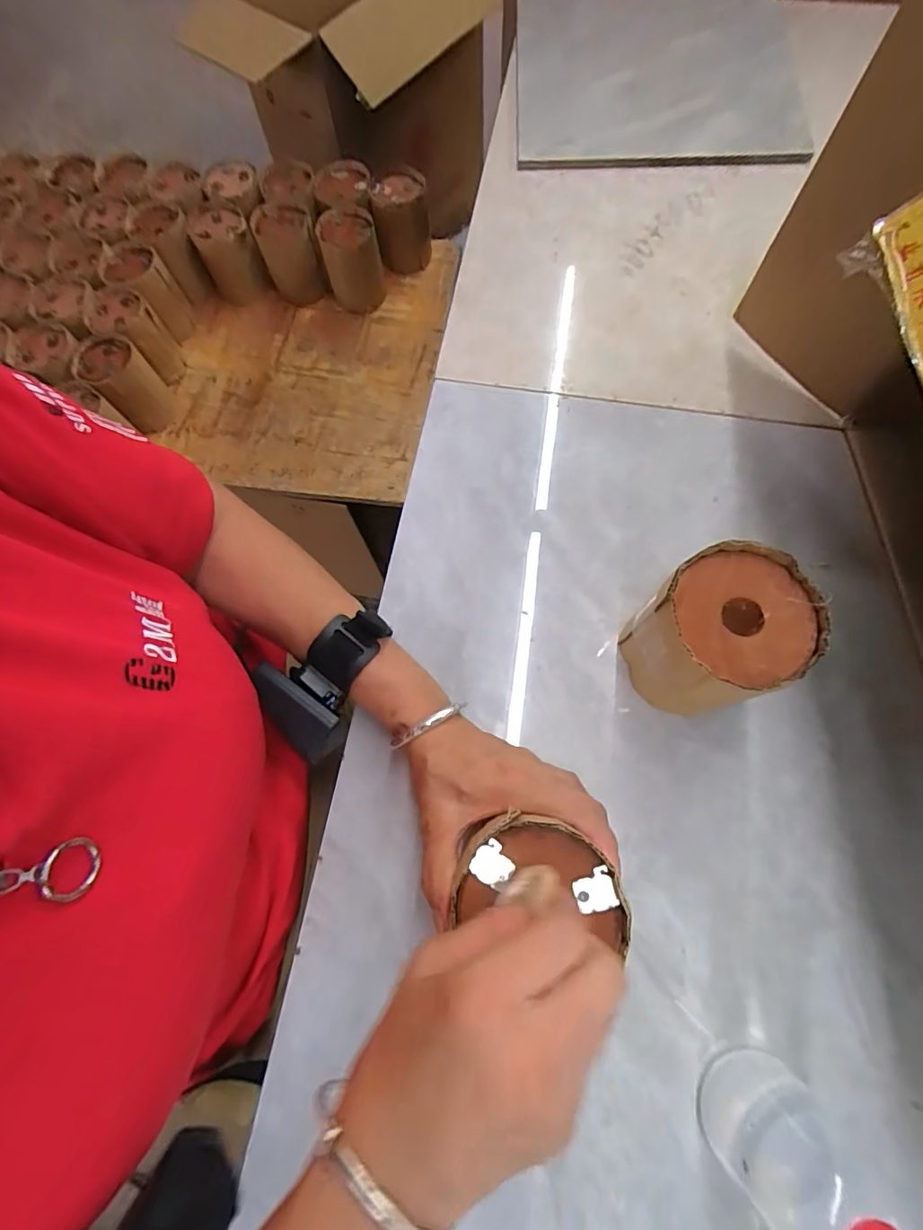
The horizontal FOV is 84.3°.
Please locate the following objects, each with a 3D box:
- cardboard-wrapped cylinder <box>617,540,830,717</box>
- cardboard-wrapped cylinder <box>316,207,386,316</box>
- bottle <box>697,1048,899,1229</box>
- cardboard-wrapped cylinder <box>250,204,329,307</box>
[{"bbox_3d":[0.157,0.015,0.329,0.084,0.109,0.079,-1,73,2],"label":"cardboard-wrapped cylinder"},{"bbox_3d":[-0.164,-0.534,0.777,0.082,0.102,0.085,-1,73,2],"label":"cardboard-wrapped cylinder"},{"bbox_3d":[0.165,0.266,0.224,0.061,0.159,0.055,-35,75,-8],"label":"bottle"},{"bbox_3d":[-0.261,-0.549,0.788,0.085,0.097,0.085,-20,73,-4],"label":"cardboard-wrapped cylinder"}]

